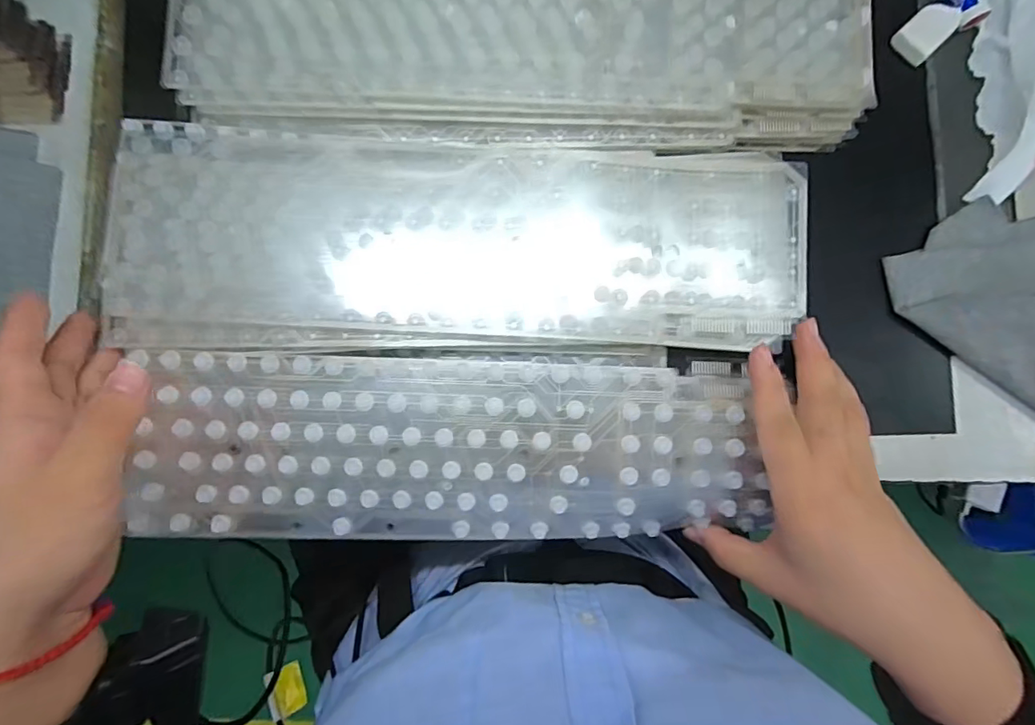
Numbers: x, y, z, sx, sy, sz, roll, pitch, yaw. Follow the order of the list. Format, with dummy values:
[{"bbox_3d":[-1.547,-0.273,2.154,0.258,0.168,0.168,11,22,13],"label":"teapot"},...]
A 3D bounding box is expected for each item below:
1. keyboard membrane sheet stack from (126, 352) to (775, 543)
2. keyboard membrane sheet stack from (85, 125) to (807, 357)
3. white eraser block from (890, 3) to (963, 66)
[{"bbox_3d":[-0.038,0.052,0.307,0.359,0.024,0.109,1,92,0],"label":"keyboard membrane sheet stack"},{"bbox_3d":[-0.037,-0.070,0.308,0.400,0.035,0.127,2,86,-1],"label":"keyboard membrane sheet stack"},{"bbox_3d":[0.265,-0.215,0.328,0.039,0.011,0.026,-43,88,-3],"label":"white eraser block"}]

